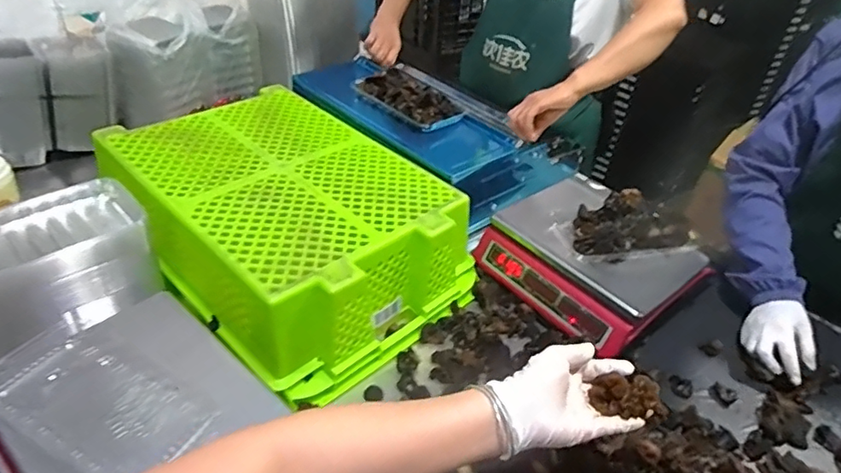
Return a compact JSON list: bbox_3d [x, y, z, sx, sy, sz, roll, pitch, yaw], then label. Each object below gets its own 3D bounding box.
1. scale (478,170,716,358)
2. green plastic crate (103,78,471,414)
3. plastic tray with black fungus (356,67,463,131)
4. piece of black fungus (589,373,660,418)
[{"bbox_3d":[0.293,0.030,0.920,0.275,0.093,0.299,-23,46,-33],"label":"scale"},{"bbox_3d":[-0.215,-0.035,0.889,0.548,0.160,0.378,34,45,31],"label":"green plastic crate"},{"bbox_3d":[-0.024,-0.273,1.065,0.112,0.039,0.209,-21,46,-31],"label":"plastic tray with black fungus"},{"bbox_3d":[0.182,0.140,0.484,0.044,0.031,0.034,3,38,-5],"label":"piece of black fungus"}]

